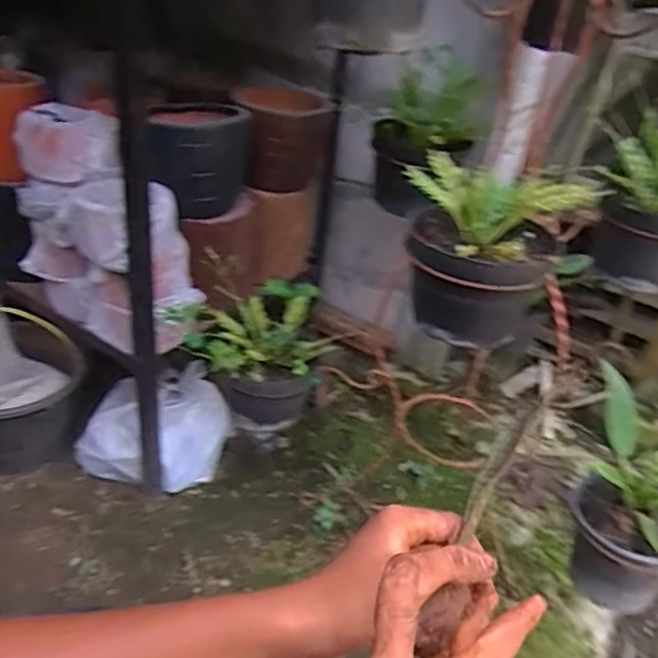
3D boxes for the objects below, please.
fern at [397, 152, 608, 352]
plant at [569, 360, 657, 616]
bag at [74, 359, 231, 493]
[{"bbox_3d":[0.185,-0.084,0.742,0.200,0.168,0.152,10,33,4],"label":"fern"},{"bbox_3d":[0.434,0.242,0.860,0.168,0.257,0.197,13,33,8],"label":"plant"},{"bbox_3d":[-0.343,0.199,1.258,0.280,0.177,0.205,9,32,2],"label":"bag"}]

